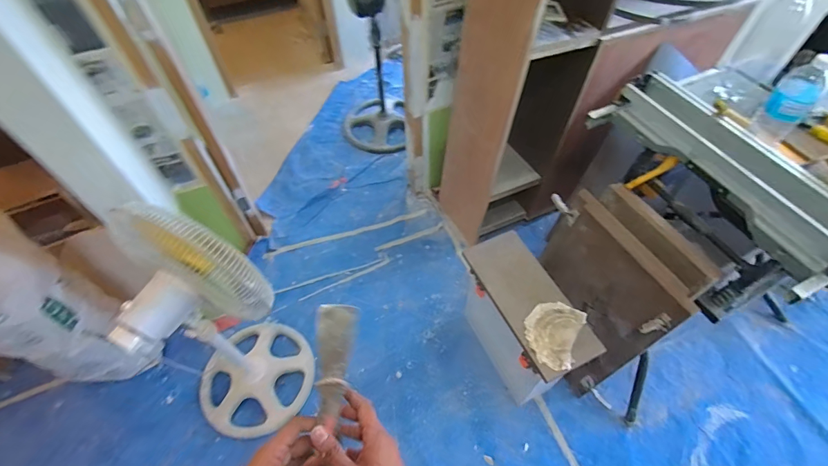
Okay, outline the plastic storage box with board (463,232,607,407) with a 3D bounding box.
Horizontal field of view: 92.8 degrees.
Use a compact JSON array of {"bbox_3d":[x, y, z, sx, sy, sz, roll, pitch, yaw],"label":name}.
[{"bbox_3d":[0.366,0.314,1.390,0.195,0.502,0.454,-22,57,-13],"label":"plastic storage box with board"}]

